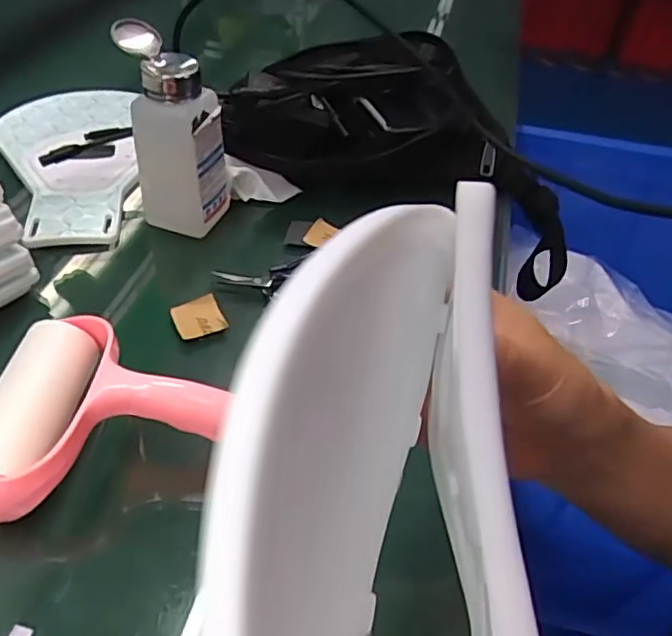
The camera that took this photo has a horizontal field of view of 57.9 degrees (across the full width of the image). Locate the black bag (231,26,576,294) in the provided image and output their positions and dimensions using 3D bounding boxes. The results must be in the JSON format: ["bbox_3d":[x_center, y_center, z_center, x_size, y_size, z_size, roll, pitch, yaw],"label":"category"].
[{"bbox_3d":[0.071,-0.140,0.568,0.329,0.180,0.127,7,44,1],"label":"black bag"}]

